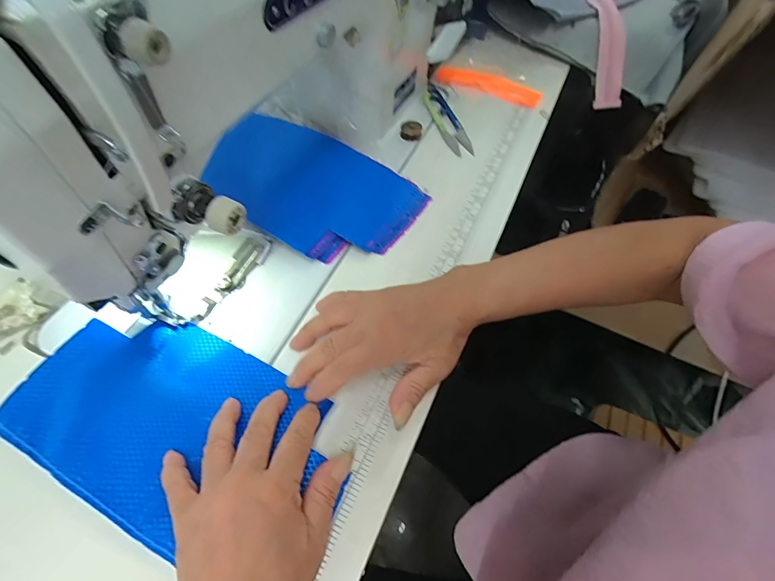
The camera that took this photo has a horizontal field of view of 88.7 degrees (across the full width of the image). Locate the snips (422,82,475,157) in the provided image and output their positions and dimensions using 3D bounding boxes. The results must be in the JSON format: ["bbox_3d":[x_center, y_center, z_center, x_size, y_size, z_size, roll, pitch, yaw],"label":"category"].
[{"bbox_3d":[0.068,-0.208,0.478,0.028,0.009,0.132,-12,59,-10],"label":"snips"}]

